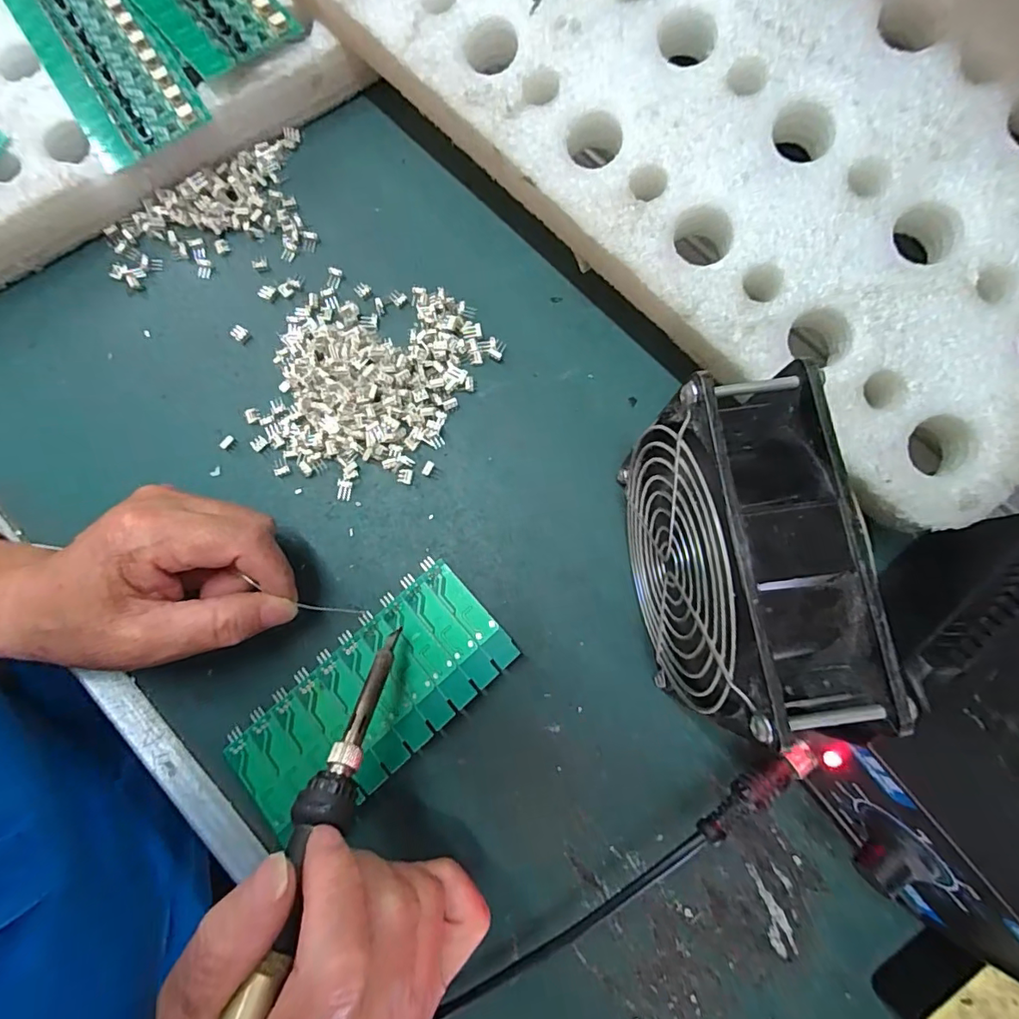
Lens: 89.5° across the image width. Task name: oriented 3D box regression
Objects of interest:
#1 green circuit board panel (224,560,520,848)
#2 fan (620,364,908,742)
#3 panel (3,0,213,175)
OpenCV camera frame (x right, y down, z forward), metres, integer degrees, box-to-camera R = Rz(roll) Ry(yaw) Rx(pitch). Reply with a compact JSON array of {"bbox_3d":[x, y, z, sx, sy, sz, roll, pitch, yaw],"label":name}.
[{"bbox_3d":[-0.067,0.094,0.253,0.138,0.014,0.060,-41,82,-8],"label":"green circuit board panel"},{"bbox_3d":[0.083,0.021,0.212,0.045,0.121,0.113,-6,79,-2],"label":"fan"},{"bbox_3d":[-0.227,-0.253,0.284,0.061,0.008,0.135,-35,82,-5],"label":"panel"}]

